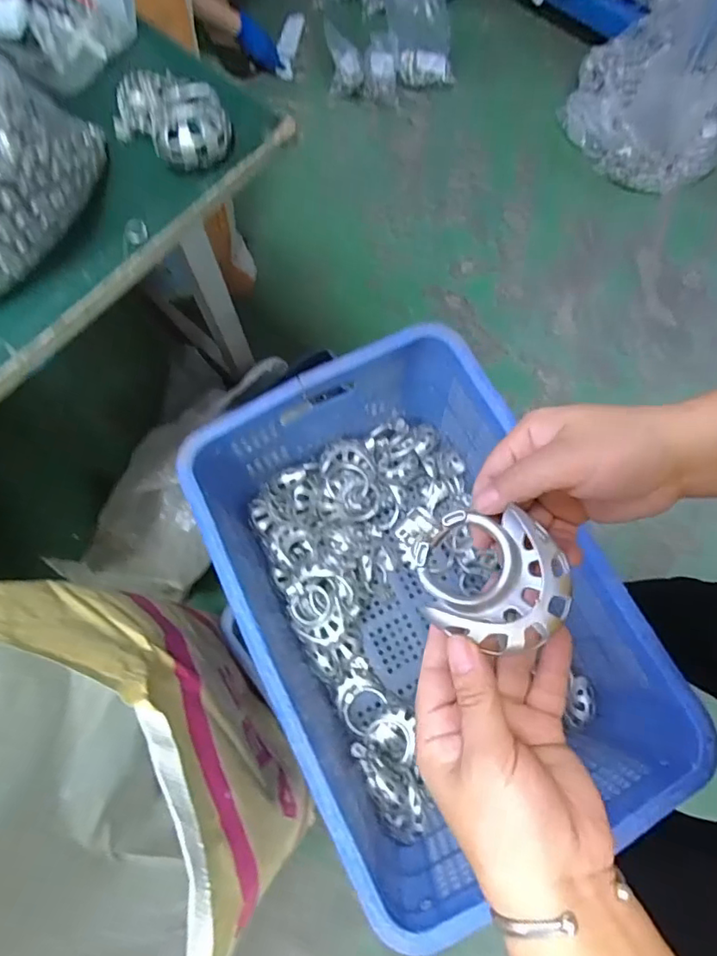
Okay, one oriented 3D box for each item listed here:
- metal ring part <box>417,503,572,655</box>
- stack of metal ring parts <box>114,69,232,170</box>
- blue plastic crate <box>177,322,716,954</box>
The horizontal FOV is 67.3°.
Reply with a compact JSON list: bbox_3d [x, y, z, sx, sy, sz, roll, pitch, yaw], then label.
[{"bbox_3d":[0.065,0.048,0.269,0.063,0.042,0.069,-2,74,1],"label":"metal ring part"},{"bbox_3d":[-0.172,-0.340,0.499,0.124,0.031,0.083,37,78,11],"label":"stack of metal ring parts"},{"bbox_3d":[0.065,0.148,0.664,0.347,0.282,0.528,-27,75,-6],"label":"blue plastic crate"}]

